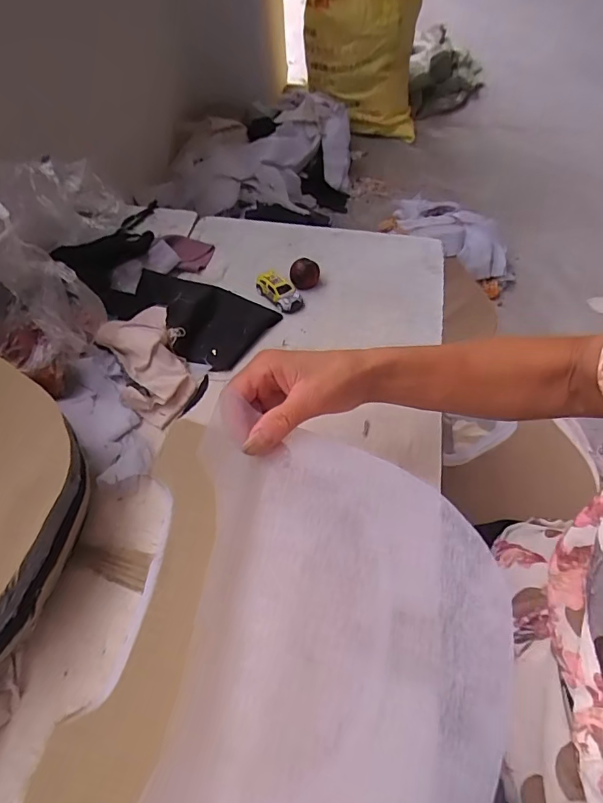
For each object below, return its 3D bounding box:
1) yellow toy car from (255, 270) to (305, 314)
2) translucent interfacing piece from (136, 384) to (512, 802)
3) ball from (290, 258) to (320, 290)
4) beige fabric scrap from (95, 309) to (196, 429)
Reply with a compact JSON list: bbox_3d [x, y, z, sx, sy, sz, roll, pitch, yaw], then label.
[{"bbox_3d":[-0.028,-0.130,0.562,0.026,0.027,0.067,-35,61,-21],"label":"yellow toy car"},{"bbox_3d":[0.017,0.138,0.267,0.182,0.046,0.255,7,54,3],"label":"translucent interfacing piece"},{"bbox_3d":[0.004,-0.153,0.574,0.035,0.029,0.028,3,55,3],"label":"ball"},{"bbox_3d":[-0.159,-0.042,0.492,0.072,0.028,0.139,-22,57,-14],"label":"beige fabric scrap"}]

